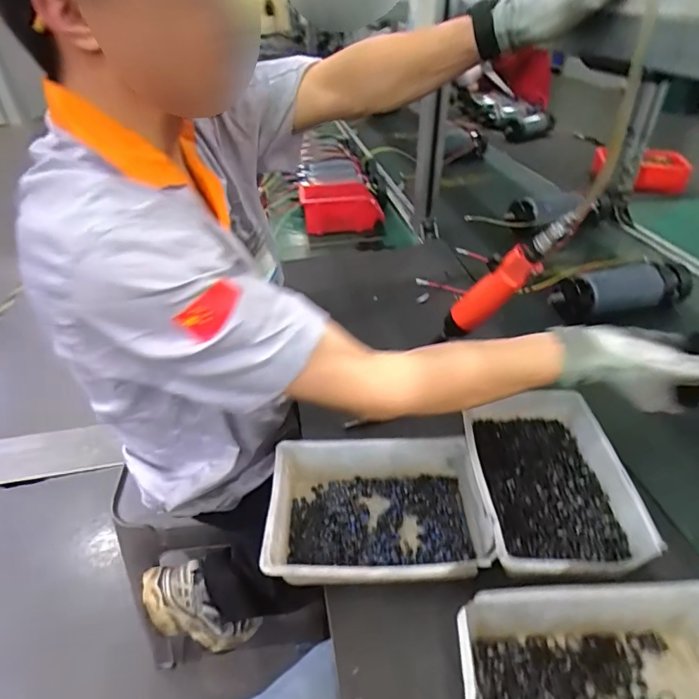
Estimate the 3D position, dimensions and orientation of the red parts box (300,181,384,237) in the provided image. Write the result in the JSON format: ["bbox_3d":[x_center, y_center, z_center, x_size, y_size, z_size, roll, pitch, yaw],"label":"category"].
[{"bbox_3d":[-0.023,-0.315,1.072,0.172,0.090,0.123,-9,37,-9],"label":"red parts box"}]

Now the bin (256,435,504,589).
[{"bbox_3d":[0.025,0.157,0.461,0.195,0.052,0.141,-3,37,-1],"label":"bin"}]

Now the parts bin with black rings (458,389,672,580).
[{"bbox_3d":[0.200,0.132,0.484,0.152,0.048,0.208,-3,37,-1],"label":"parts bin with black rings"}]

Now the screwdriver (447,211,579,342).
[{"bbox_3d":[0.183,-0.083,0.558,0.043,0.200,0.034,36,41,-6],"label":"screwdriver"}]

